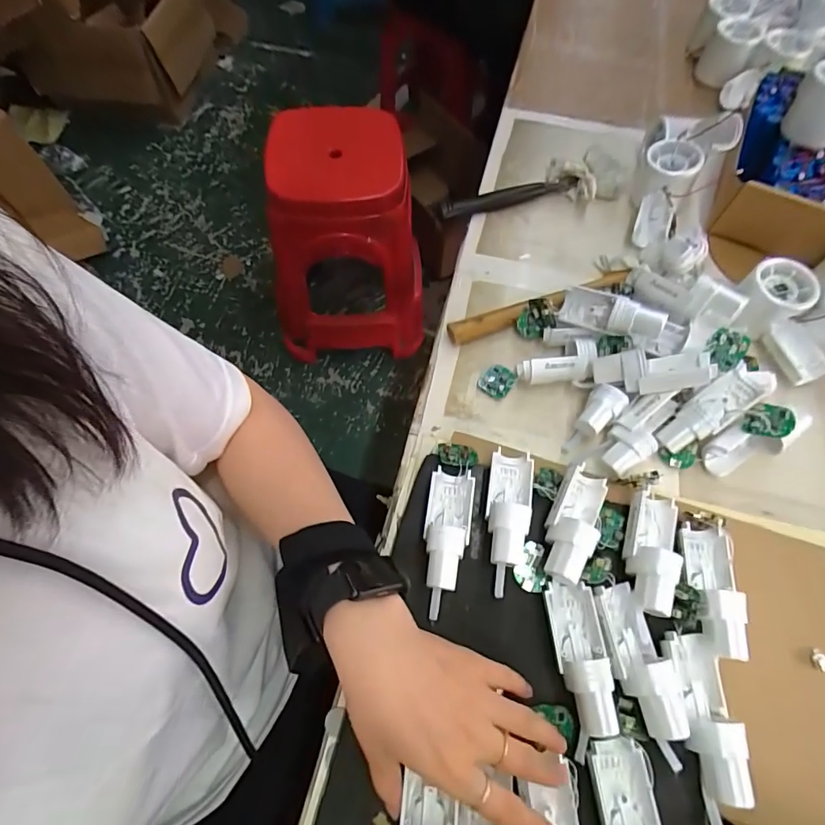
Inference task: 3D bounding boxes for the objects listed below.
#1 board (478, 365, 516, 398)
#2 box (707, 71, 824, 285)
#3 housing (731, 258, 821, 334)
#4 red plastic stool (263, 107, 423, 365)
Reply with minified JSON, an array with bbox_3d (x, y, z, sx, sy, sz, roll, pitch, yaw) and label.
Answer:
[{"bbox_3d":[0.081,-0.030,0.440,0.030,0.008,0.032,0,66,-1],"label":"board"},{"bbox_3d":[0.443,-0.255,0.513,0.196,0.101,0.204,29,69,11],"label":"box"},{"bbox_3d":[0.350,-0.113,0.450,0.059,0.047,0.057,-37,71,-16],"label":"housing"},{"bbox_3d":[-0.154,-0.381,1.125,0.355,0.515,0.309,2,66,0],"label":"red plastic stool"}]

